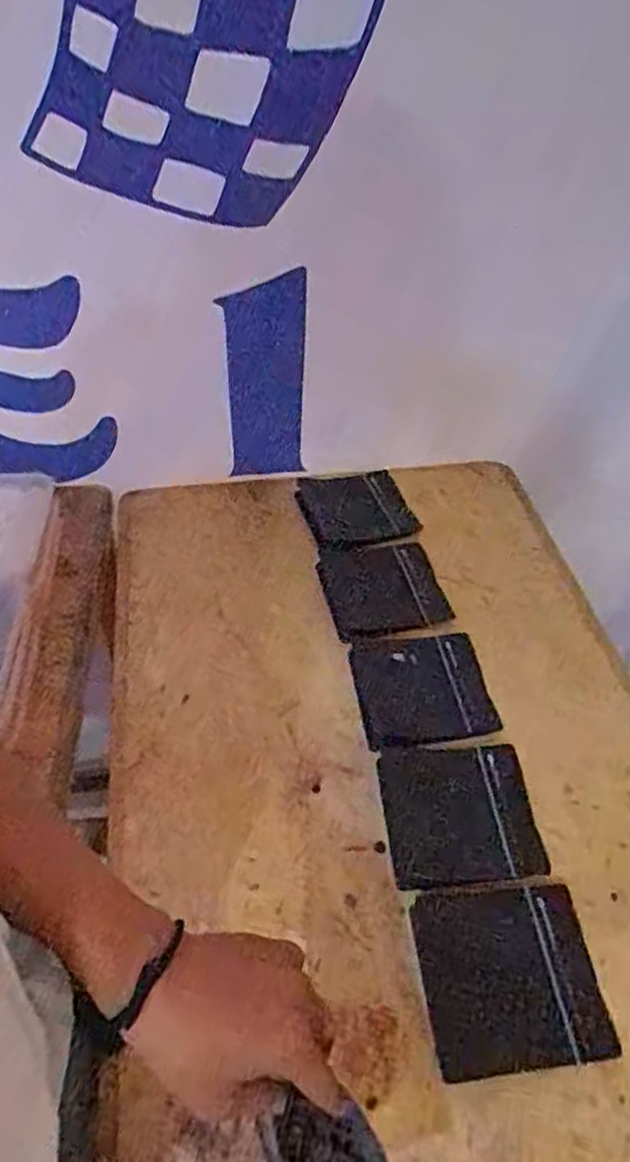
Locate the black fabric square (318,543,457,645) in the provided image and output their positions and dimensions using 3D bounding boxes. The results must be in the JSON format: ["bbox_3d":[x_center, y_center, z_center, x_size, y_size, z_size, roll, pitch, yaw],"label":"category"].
[{"bbox_3d":[0.085,0.009,0.899,0.145,0.015,0.141,-9,49,-8],"label":"black fabric square"}]

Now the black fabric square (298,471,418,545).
[{"bbox_3d":[0.053,-0.102,0.993,0.141,0.015,0.152,-12,50,-11],"label":"black fabric square"}]

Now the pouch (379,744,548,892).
[{"bbox_3d":[0.141,0.227,0.701,0.141,0.006,0.134,-3,49,-3],"label":"pouch"}]

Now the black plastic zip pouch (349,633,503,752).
[{"bbox_3d":[0.118,0.117,0.799,0.142,0.006,0.136,-7,49,-6],"label":"black plastic zip pouch"}]

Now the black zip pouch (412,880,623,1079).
[{"bbox_3d":[0.164,0.332,0.605,0.143,0.007,0.136,-5,49,-5],"label":"black zip pouch"}]

